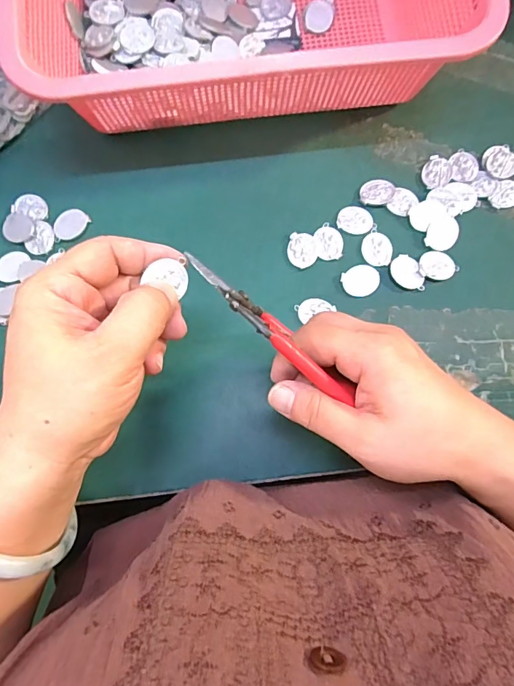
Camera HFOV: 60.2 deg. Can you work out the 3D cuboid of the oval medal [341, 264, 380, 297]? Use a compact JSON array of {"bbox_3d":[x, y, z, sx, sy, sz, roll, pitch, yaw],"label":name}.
[{"bbox_3d":[0.072,-0.044,0.308,0.026,0.004,0.022,6,77,1],"label":"oval medal"}]

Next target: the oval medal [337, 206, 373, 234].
[{"bbox_3d":[0.071,-0.089,0.317,0.025,0.004,0.021,6,77,1],"label":"oval medal"}]

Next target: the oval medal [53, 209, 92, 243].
[{"bbox_3d":[-0.135,-0.085,0.320,0.027,0.004,0.020,-43,81,-9],"label":"oval medal"}]

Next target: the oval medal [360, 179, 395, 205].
[{"bbox_3d":[0.088,-0.110,0.322,0.024,0.004,0.020,6,77,1],"label":"oval medal"}]

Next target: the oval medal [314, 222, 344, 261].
[{"bbox_3d":[0.051,-0.073,0.314,0.019,0.004,0.028,-9,78,-2],"label":"oval medal"}]

